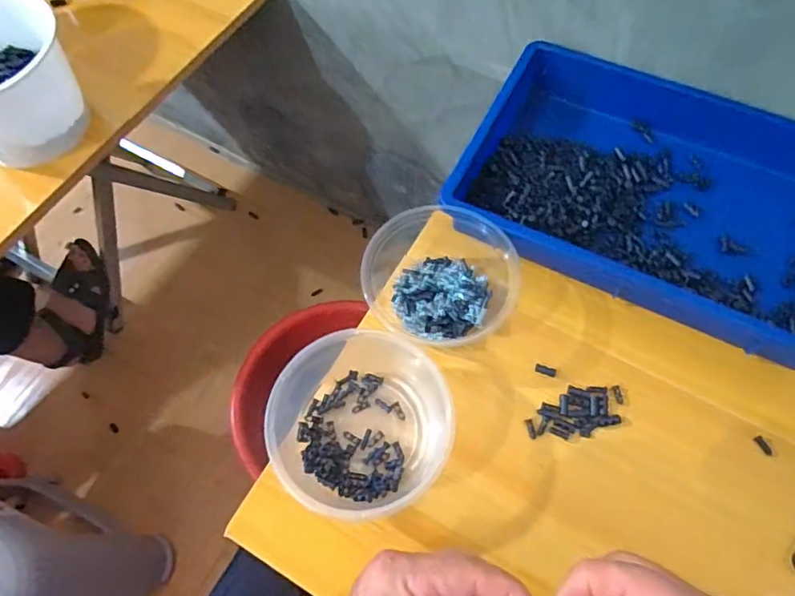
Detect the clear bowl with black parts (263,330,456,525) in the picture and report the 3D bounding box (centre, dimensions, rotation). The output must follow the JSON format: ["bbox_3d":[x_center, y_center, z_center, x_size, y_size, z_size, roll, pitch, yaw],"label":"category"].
[{"bbox_3d":[-0.030,0.103,0.441,0.141,0.050,0.142,0,65,-1],"label":"clear bowl with black parts"}]

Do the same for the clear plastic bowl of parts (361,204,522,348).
[{"bbox_3d":[0.042,-0.022,0.492,0.128,0.053,0.124,0,65,-1],"label":"clear plastic bowl of parts"}]

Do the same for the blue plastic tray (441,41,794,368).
[{"bbox_3d":[0.255,-0.115,0.520,0.359,0.058,0.264,26,68,11],"label":"blue plastic tray"}]

